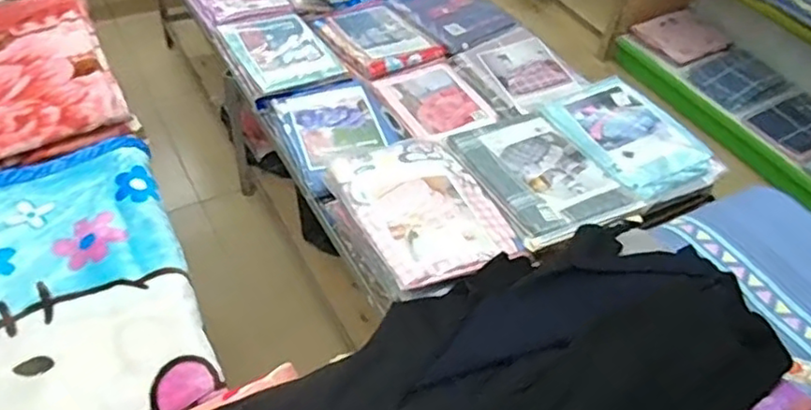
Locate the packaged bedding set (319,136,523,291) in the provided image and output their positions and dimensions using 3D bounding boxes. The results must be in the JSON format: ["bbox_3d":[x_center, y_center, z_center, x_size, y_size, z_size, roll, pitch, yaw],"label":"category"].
[{"bbox_3d":[0.039,-0.007,1.402,0.311,0.045,0.413,-19,52,-22],"label":"packaged bedding set"}]

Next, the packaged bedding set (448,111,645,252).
[{"bbox_3d":[0.321,-0.075,1.523,0.345,0.064,0.392,-22,53,-25],"label":"packaged bedding set"}]

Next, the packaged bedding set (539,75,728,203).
[{"bbox_3d":[0.583,-0.192,1.688,0.329,0.070,0.443,-17,51,-21],"label":"packaged bedding set"}]

